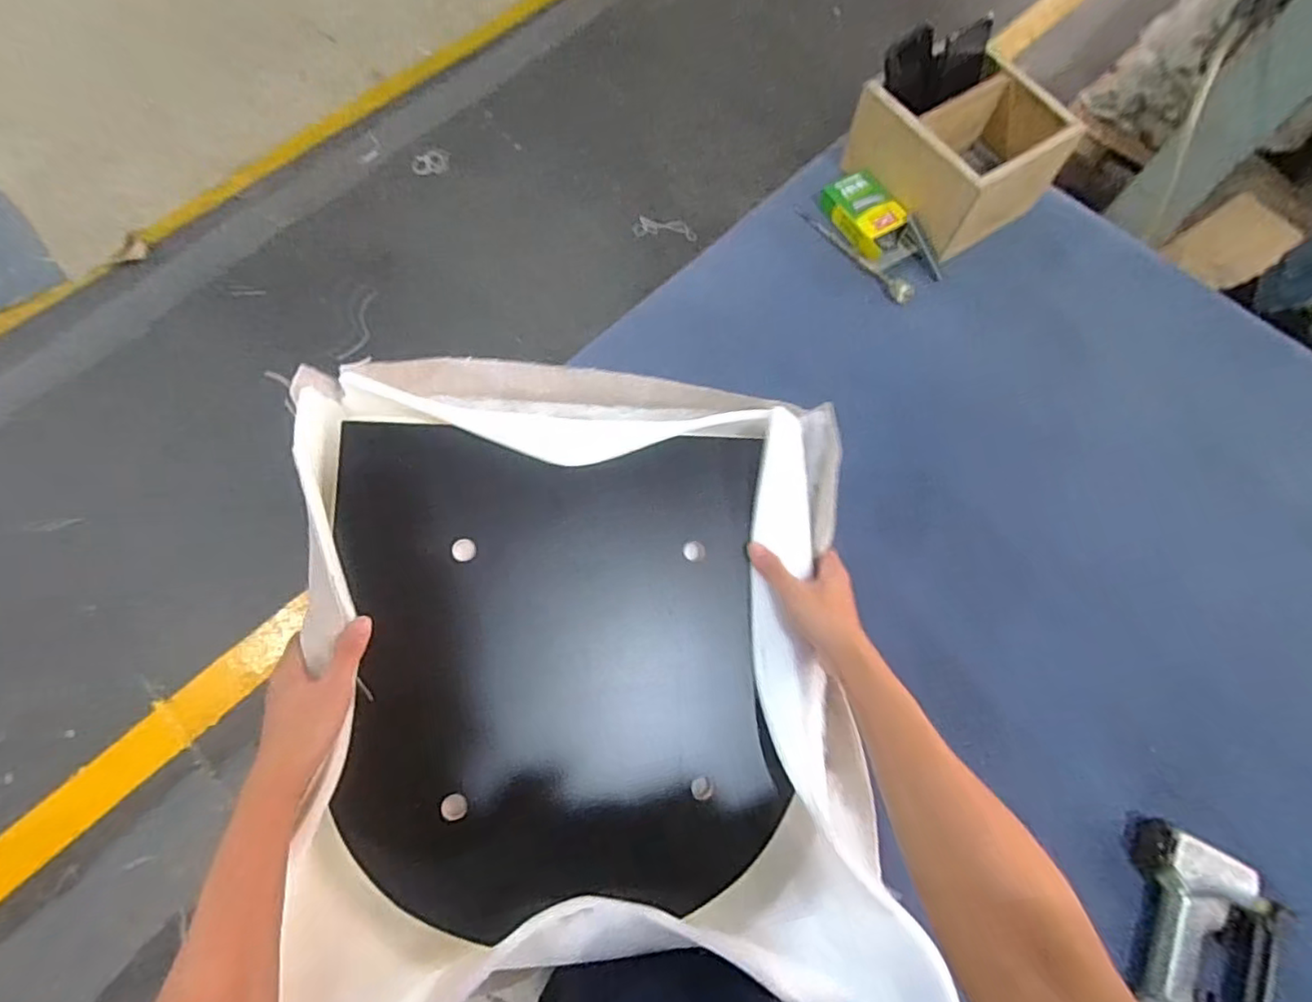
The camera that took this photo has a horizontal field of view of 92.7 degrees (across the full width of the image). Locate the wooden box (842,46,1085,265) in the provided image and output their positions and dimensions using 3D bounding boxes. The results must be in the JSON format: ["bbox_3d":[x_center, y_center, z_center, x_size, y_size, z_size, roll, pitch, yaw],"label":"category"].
[{"bbox_3d":[0.413,-0.484,0.860,0.199,0.126,0.226,-33,74,-12],"label":"wooden box"}]

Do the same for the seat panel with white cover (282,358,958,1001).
[{"bbox_3d":[-0.049,0.154,0.590,0.509,0.162,0.587,-2,72,-2],"label":"seat panel with white cover"}]

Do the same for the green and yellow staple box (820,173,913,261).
[{"bbox_3d":[0.298,-0.401,0.883,0.079,0.032,0.138,-29,73,-11],"label":"green and yellow staple box"}]

